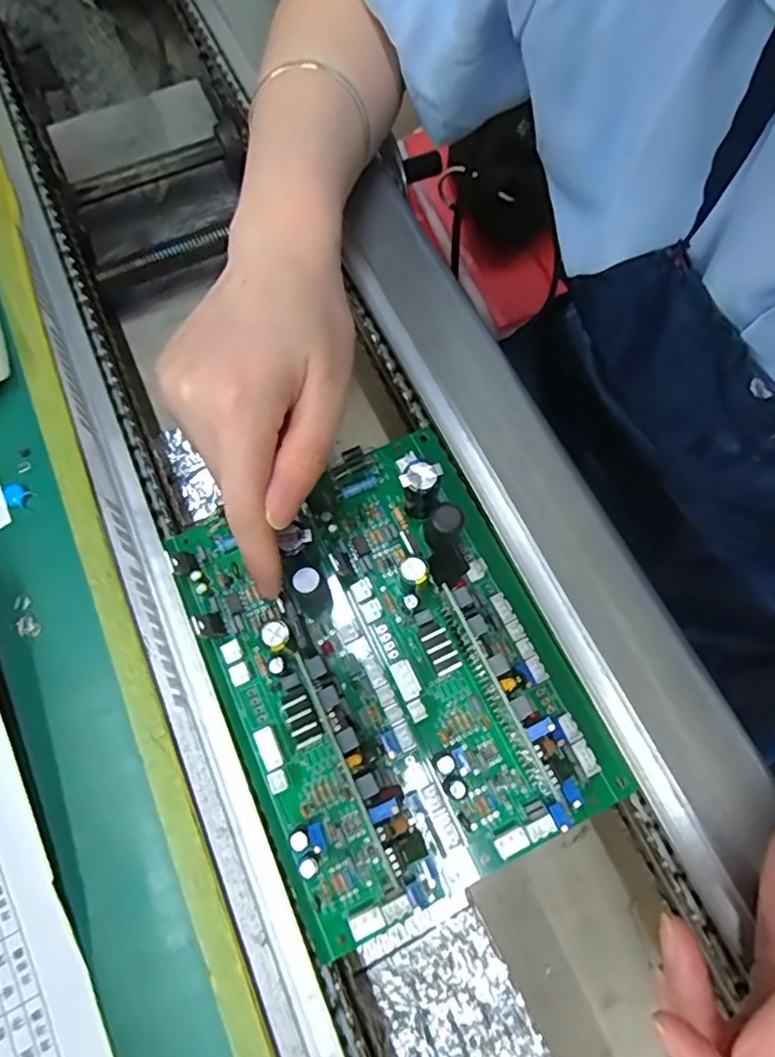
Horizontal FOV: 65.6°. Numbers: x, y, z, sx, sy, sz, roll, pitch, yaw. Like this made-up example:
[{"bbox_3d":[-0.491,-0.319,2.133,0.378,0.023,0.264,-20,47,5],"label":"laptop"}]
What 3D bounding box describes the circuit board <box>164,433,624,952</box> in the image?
[{"bbox_3d":[-0.002,0.049,0.239,0.133,0.038,0.175,-24,71,-10],"label":"circuit board"}]

